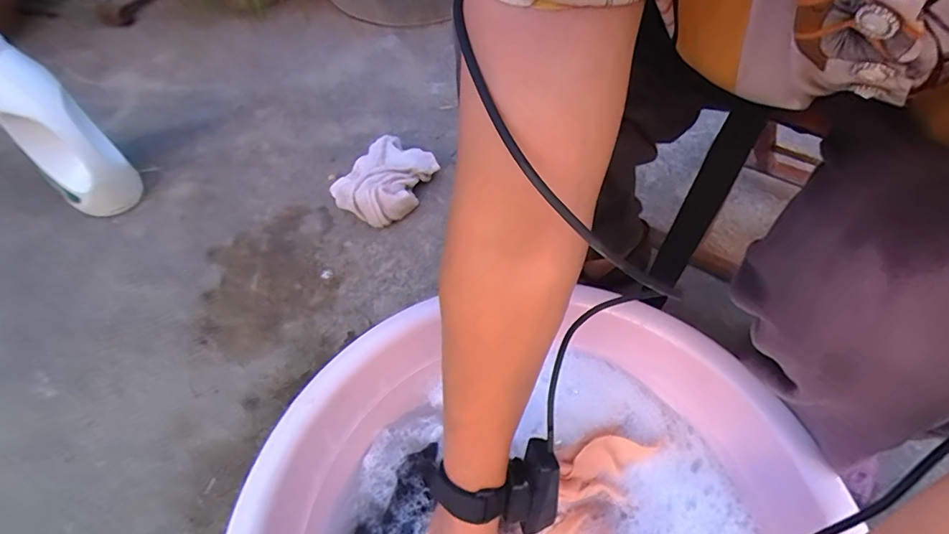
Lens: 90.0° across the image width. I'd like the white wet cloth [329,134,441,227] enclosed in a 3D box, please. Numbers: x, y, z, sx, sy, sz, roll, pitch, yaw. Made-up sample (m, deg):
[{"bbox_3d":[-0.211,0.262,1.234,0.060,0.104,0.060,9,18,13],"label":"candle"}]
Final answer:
[{"bbox_3d":[-0.161,-0.164,0.847,0.165,0.075,0.188,27,58,22],"label":"white wet cloth"}]

